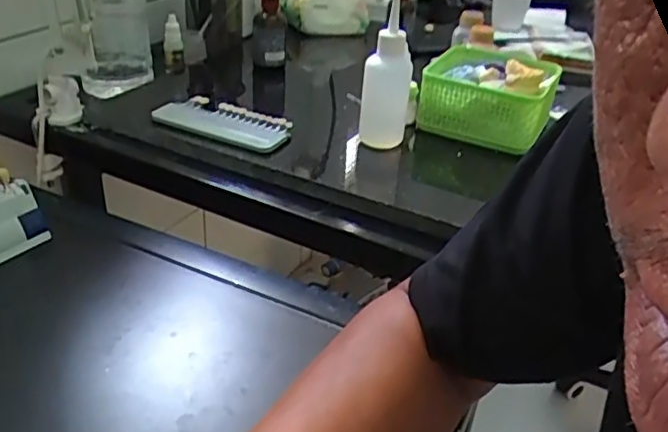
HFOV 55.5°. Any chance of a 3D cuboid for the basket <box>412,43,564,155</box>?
[{"bbox_3d":[0.179,-0.142,0.725,0.136,0.069,0.140,18,34,20],"label":"basket"}]

